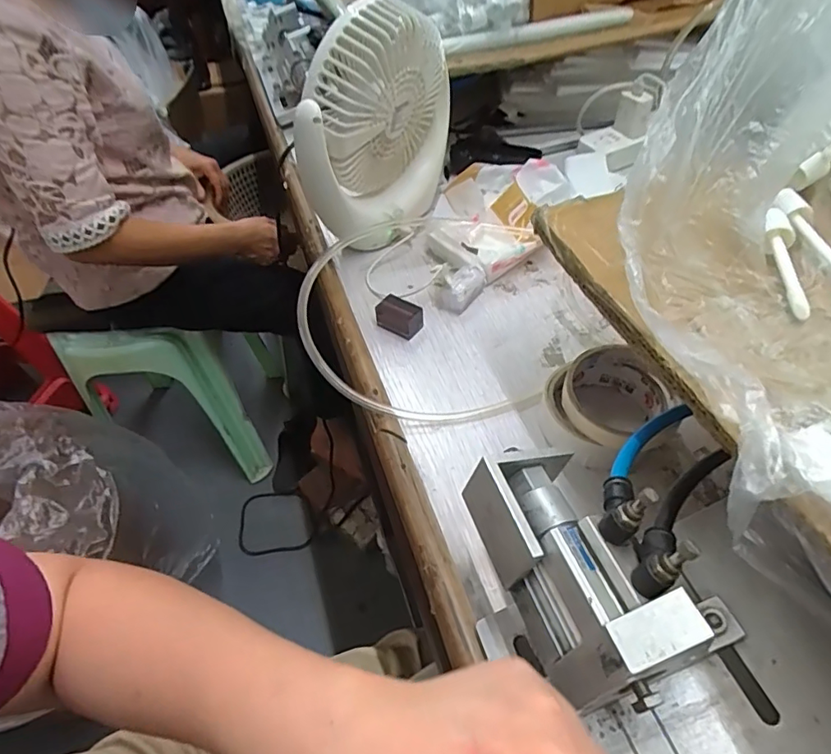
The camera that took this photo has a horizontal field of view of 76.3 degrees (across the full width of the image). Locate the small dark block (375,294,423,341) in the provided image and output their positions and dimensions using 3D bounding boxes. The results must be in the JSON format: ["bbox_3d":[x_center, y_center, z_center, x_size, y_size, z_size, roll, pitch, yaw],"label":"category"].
[{"bbox_3d":[-0.014,-0.056,0.491,0.041,0.024,0.027,27,56,25],"label":"small dark block"}]

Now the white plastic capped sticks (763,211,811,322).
[{"bbox_3d":[0.199,-0.063,0.285,0.017,0.013,0.078,10,50,13],"label":"white plastic capped sticks"}]

